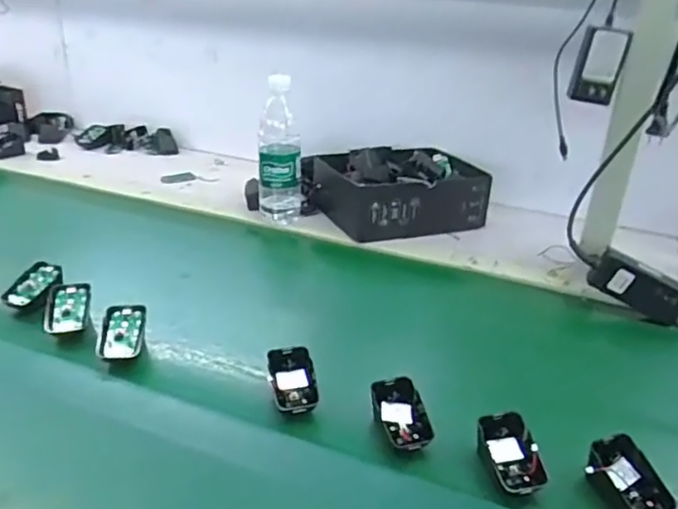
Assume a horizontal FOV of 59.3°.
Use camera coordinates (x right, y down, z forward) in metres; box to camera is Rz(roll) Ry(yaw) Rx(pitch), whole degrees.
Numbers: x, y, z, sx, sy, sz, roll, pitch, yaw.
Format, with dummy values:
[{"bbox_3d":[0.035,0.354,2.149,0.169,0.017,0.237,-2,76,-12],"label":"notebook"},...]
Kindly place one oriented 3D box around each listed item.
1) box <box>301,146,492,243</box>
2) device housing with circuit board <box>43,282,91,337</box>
[{"bbox_3d":[0.100,-0.107,0.983,0.272,0.091,0.187,-10,30,-25],"label":"box"},{"bbox_3d":[-0.308,0.062,0.678,0.048,0.015,0.062,-4,62,-5],"label":"device housing with circuit board"}]

